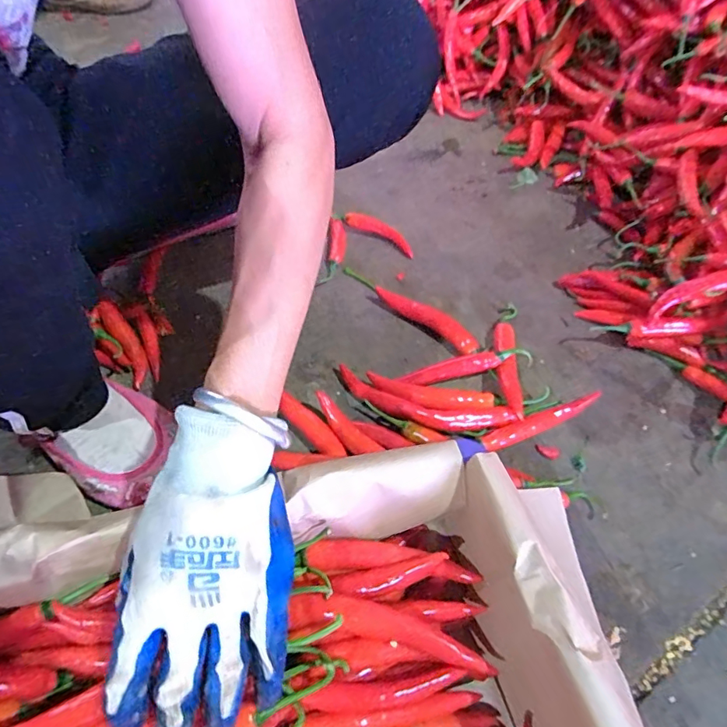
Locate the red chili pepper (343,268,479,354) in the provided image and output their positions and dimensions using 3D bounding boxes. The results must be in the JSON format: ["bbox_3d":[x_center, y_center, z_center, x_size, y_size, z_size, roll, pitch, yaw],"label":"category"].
[{"bbox_3d":[0.053,-0.073,0.582,0.196,0.021,0.029,39,62,23],"label":"red chili pepper"}]

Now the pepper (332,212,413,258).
[{"bbox_3d":[0.018,-0.179,0.660,0.120,0.015,0.025,29,59,18],"label":"pepper"}]

